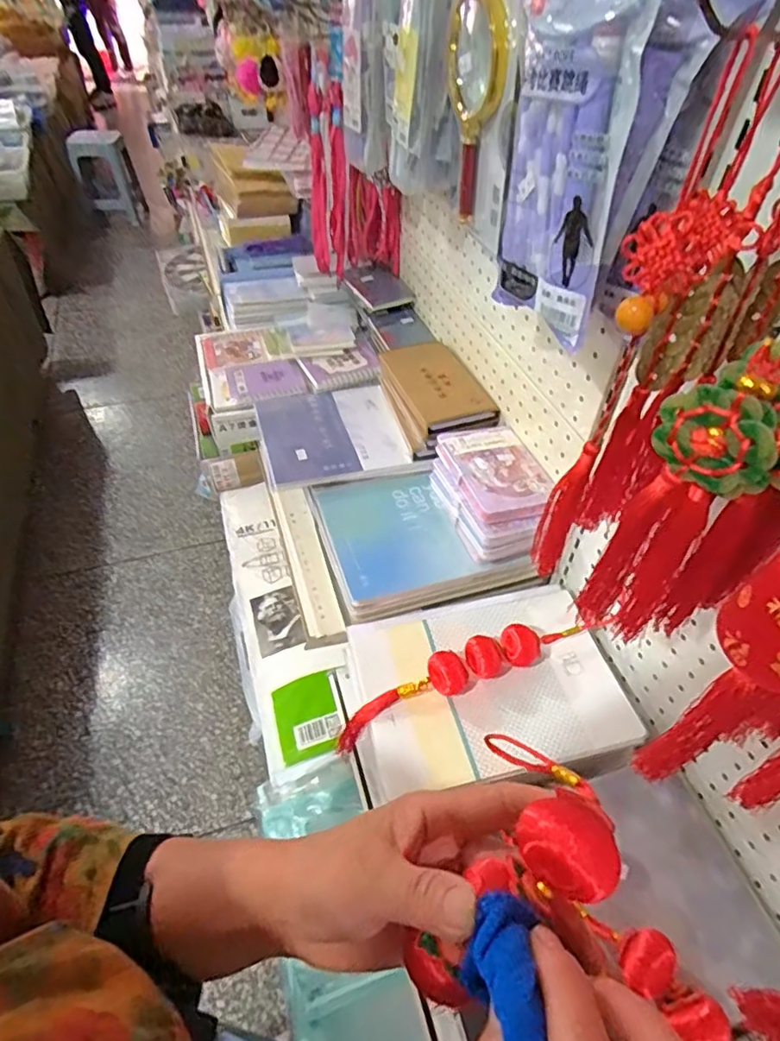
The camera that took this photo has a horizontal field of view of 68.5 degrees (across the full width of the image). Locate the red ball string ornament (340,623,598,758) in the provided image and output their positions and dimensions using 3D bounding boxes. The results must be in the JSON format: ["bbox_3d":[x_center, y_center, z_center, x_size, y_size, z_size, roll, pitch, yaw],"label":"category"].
[{"bbox_3d":[0.079,0.155,0.584,0.278,0.074,0.033,-17,50,-17],"label":"red ball string ornament"}]

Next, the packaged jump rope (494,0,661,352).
[{"bbox_3d":[0.117,-0.259,0.406,0.021,0.232,0.136,-15,41,-19],"label":"packaged jump rope"}]

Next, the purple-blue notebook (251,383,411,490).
[{"bbox_3d":[-0.086,-0.133,0.811,0.187,0.018,0.189,-11,48,-12],"label":"purple-blue notebook"}]

